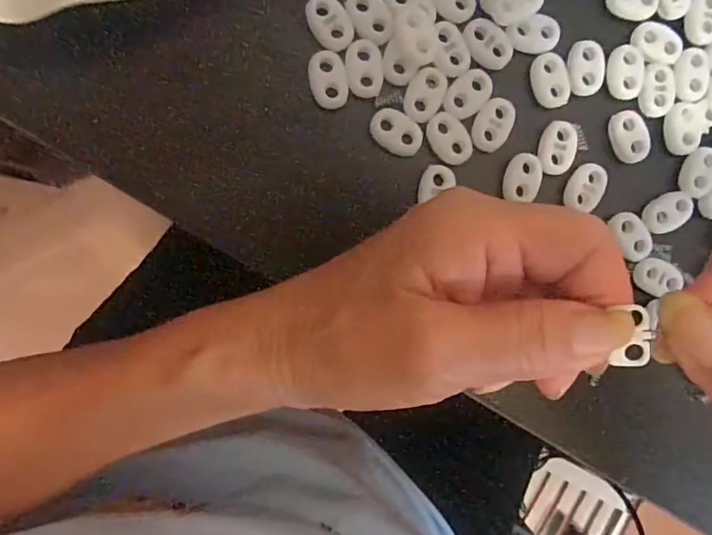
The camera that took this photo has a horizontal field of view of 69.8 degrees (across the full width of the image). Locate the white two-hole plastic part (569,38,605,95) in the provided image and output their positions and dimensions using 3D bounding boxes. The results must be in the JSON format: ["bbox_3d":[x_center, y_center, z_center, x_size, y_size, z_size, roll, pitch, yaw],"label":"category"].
[{"bbox_3d":[0.099,-0.085,0.216,0.015,0.004,0.022,-5,95,-6],"label":"white two-hole plastic part"}]

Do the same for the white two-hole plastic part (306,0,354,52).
[{"bbox_3d":[-0.010,-0.097,0.202,0.015,0.004,0.022,-38,97,-3],"label":"white two-hole plastic part"}]

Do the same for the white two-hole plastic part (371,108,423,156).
[{"bbox_3d":[0.017,-0.055,0.209,0.022,0.004,0.015,33,90,-8],"label":"white two-hole plastic part"}]

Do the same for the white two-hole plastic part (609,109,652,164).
[{"bbox_3d":[0.119,-0.057,0.222,0.015,0.004,0.022,-17,96,-5],"label":"white two-hole plastic part"}]

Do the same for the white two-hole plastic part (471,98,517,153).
[{"bbox_3d":[0.058,-0.060,0.213,0.014,0.004,0.022,26,91,-8],"label":"white two-hole plastic part"}]

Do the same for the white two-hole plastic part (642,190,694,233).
[{"bbox_3d":[0.138,-0.024,0.226,0.023,0.004,0.015,-25,96,-4],"label":"white two-hole plastic part"}]

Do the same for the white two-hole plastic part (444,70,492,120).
[{"bbox_3d":[0.047,-0.072,0.212,0.015,0.004,0.023,45,88,-7],"label":"white two-hole plastic part"}]

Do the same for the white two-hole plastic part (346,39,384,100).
[{"bbox_3d":[0.004,-0.081,0.206,0.015,0.004,0.022,-8,95,-6],"label":"white two-hole plastic part"}]

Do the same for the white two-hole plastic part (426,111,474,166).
[{"bbox_3d":[0.039,-0.054,0.211,0.016,0.004,0.022,-44,97,-2],"label":"white two-hole plastic part"}]

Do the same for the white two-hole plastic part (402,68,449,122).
[{"bbox_3d":[0.029,-0.071,0.209,0.015,0.004,0.023,25,91,-8],"label":"white two-hole plastic part"}]

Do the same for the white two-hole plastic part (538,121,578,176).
[{"bbox_3d":[0.086,-0.051,0.216,0.015,0.004,0.022,19,92,-7],"label":"white two-hole plastic part"}]

